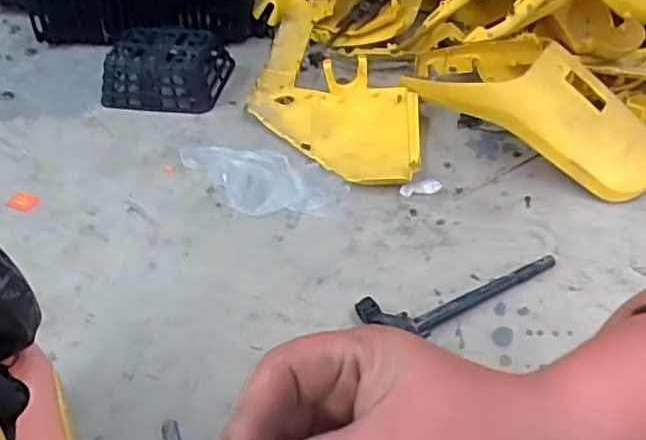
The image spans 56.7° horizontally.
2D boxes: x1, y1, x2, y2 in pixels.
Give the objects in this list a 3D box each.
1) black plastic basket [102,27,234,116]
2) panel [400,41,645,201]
[{"bbox_3d":[-0.416,-0.398,1.571,0.316,0.121,0.212,-1,44,3],"label":"black plastic basket"},{"bbox_3d":[0.465,-0.269,1.308,0.561,0.170,0.288,23,50,25],"label":"panel"}]

